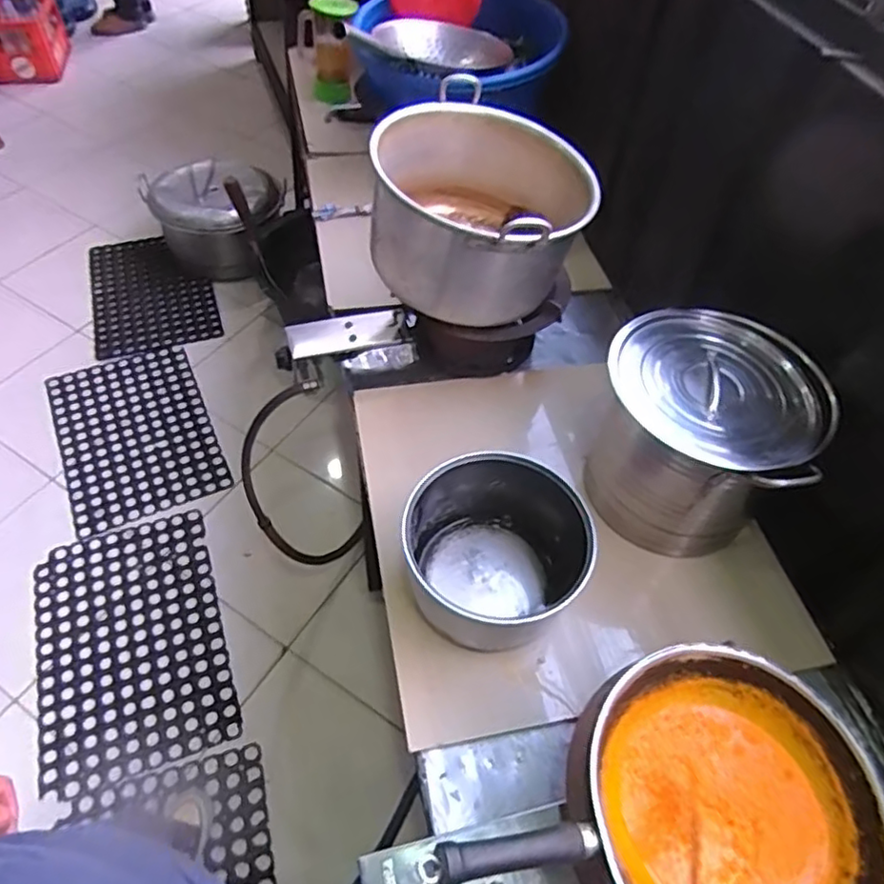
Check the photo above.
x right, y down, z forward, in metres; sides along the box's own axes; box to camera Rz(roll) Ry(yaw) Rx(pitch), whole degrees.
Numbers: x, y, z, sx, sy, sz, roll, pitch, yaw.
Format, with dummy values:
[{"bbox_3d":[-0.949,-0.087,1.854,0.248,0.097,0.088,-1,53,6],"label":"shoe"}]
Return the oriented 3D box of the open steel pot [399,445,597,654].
[{"bbox_3d":[0.075,0.152,0.879,0.231,0.170,0.226,2,53,-2],"label":"open steel pot"}]

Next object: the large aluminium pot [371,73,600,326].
[{"bbox_3d":[0.052,-0.385,1.045,0.382,0.204,0.328,27,56,16],"label":"large aluminium pot"}]

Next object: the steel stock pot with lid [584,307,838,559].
[{"bbox_3d":[0.357,0.001,0.936,0.284,0.308,0.234,28,56,16],"label":"steel stock pot with lid"}]

